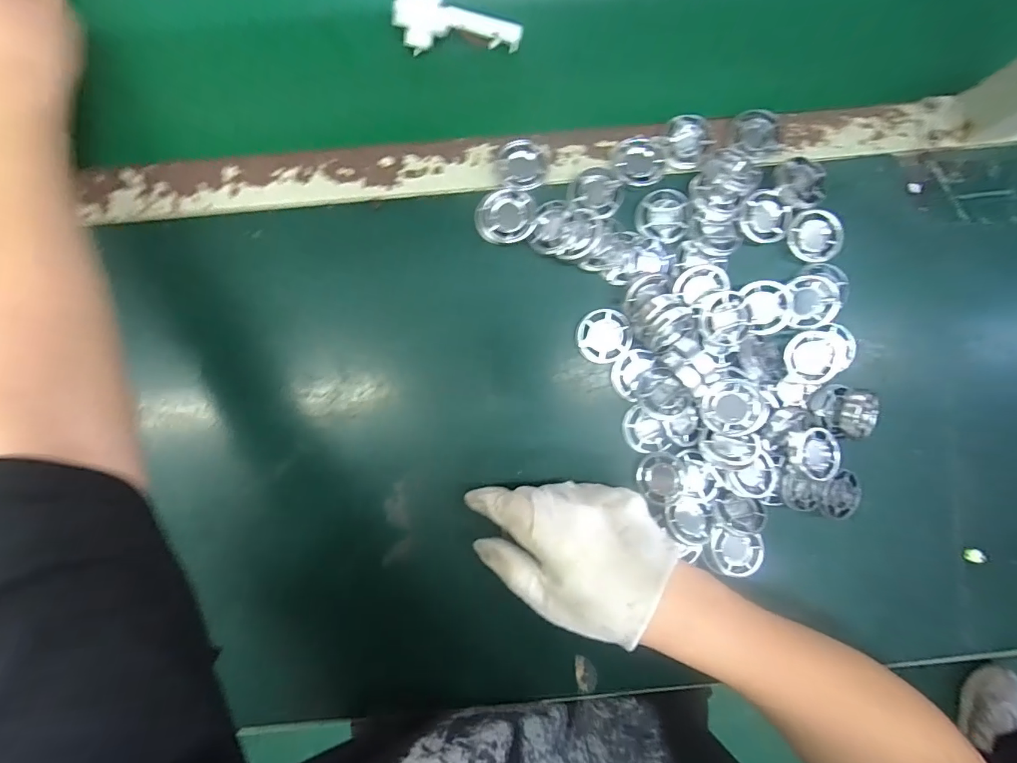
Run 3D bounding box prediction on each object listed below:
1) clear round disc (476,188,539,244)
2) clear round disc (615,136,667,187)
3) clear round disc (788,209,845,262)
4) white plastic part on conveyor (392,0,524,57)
[{"bbox_3d":[-0.002,-0.122,0.345,0.043,0.022,0.039,-13,93,-3],"label":"clear round disc"},{"bbox_3d":[0.101,-0.168,0.346,0.036,0.005,0.040,17,91,-4],"label":"clear round disc"},{"bbox_3d":[0.228,-0.108,0.343,0.034,0.009,0.039,-30,94,-2],"label":"clear round disc"},{"bbox_3d":[-0.038,-0.266,0.348,0.093,0.027,0.032,1,92,-4],"label":"white plastic part on conveyor"}]

